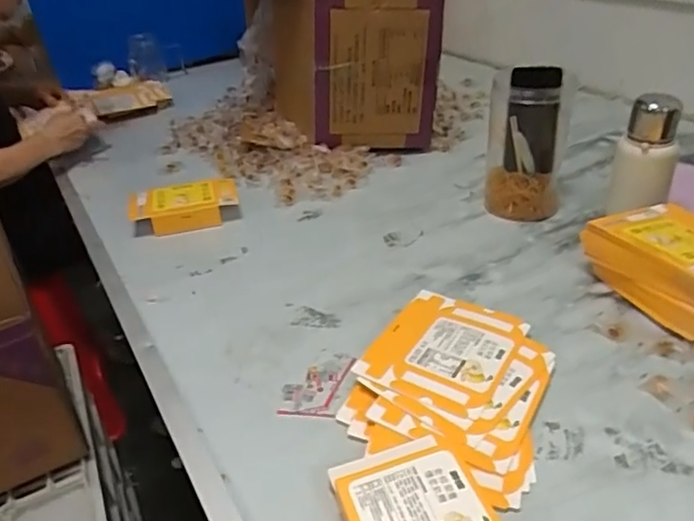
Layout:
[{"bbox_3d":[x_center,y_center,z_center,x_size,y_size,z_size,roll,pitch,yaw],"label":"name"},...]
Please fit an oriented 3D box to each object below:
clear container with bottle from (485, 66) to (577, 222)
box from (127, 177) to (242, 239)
[{"bbox_3d":[0.270,-0.172,0.896,0.113,0.201,0.108,5,33,15],"label":"clear container with bottle"},{"bbox_3d":[-0.260,-0.084,0.958,0.170,0.049,0.081,-10,32,-8],"label":"box"}]

